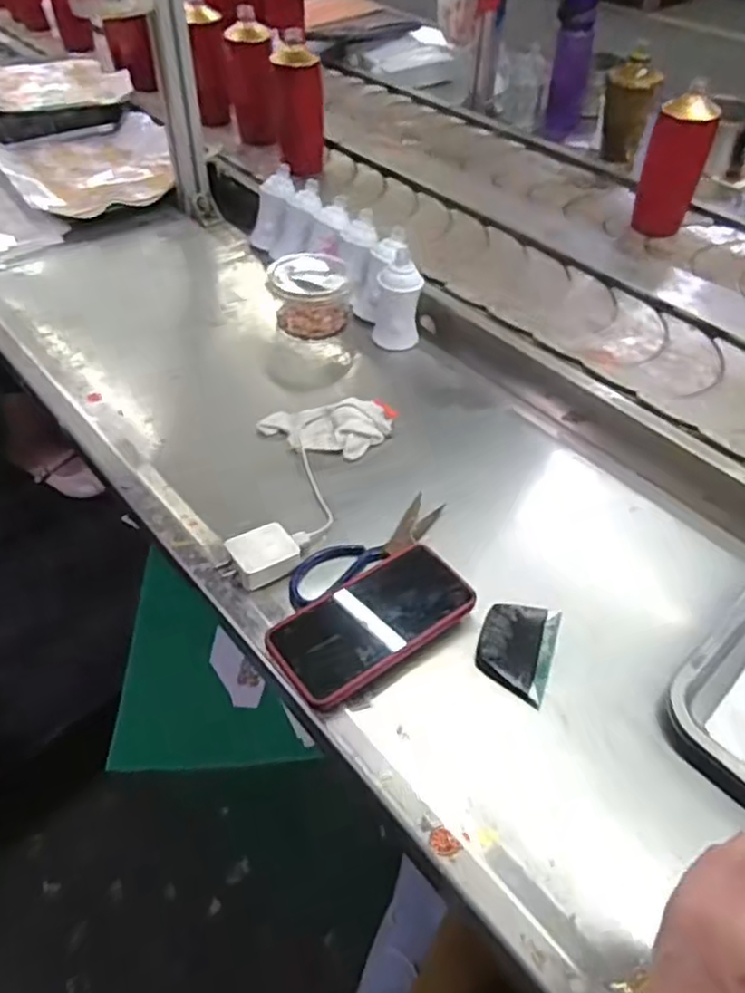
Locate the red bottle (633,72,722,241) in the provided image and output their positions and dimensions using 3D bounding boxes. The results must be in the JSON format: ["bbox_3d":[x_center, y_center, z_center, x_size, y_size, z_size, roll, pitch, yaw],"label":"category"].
[{"bbox_3d":[0.435,-0.475,0.980,0.063,0.180,0.066,-5,49,-5],"label":"red bottle"}]

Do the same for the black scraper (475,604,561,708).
[{"bbox_3d":[0.119,0.122,0.559,0.059,0.015,0.087,16,51,14],"label":"black scraper"}]

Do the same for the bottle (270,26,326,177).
[{"bbox_3d":[-0.117,-0.646,1.122,0.067,0.184,0.069,16,51,14],"label":"bottle"}]

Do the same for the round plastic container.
[{"bbox_3d":[-0.081,-0.270,0.900,0.099,0.080,0.099,0,49,0],"label":"round plastic container"}]

